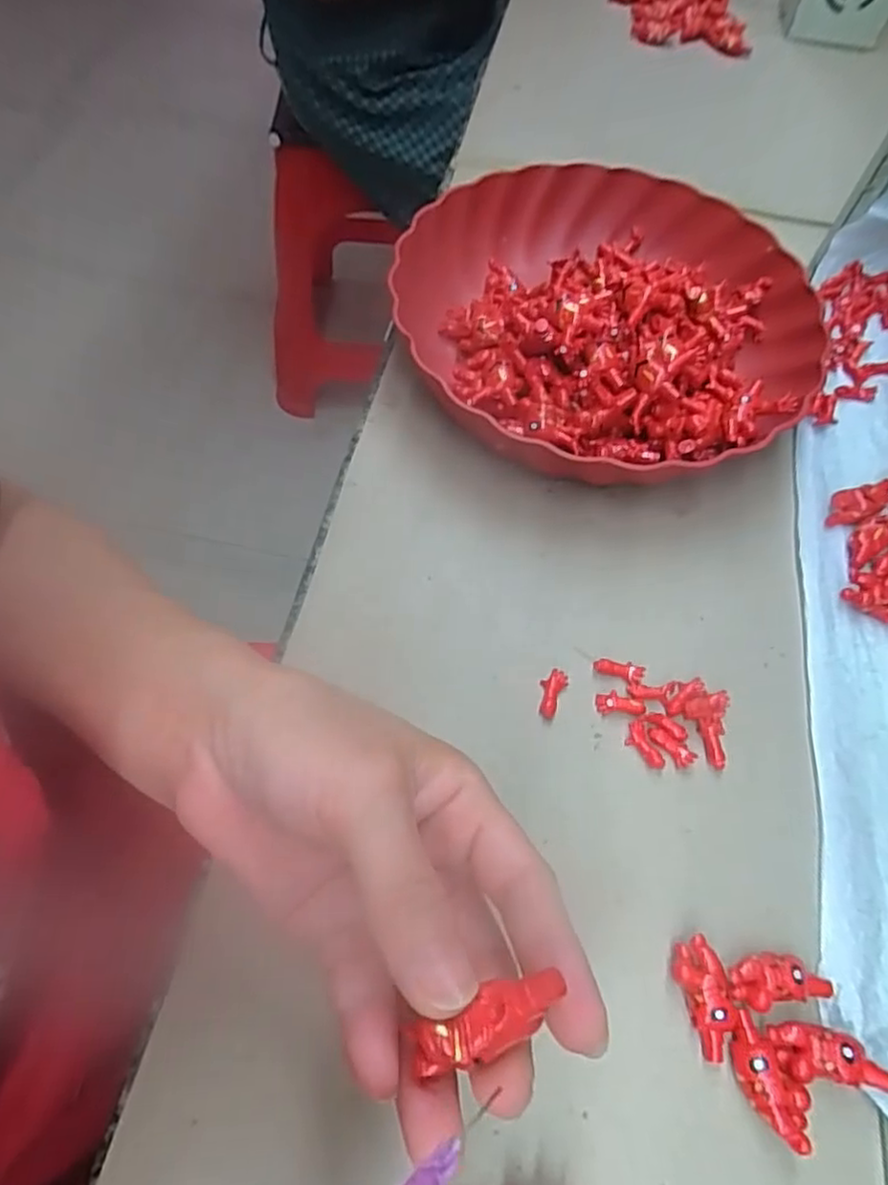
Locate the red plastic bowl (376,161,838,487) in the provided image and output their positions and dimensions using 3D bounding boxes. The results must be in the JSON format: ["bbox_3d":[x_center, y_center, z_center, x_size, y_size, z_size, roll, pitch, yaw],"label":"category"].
[{"bbox_3d":[0.097,-0.163,0.402,0.232,0.061,0.233,-18,64,-13],"label":"red plastic bowl"}]

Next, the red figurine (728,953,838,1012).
[{"bbox_3d":[0.130,0.150,0.264,0.042,0.009,0.018,-7,62,-7],"label":"red figurine"}]

